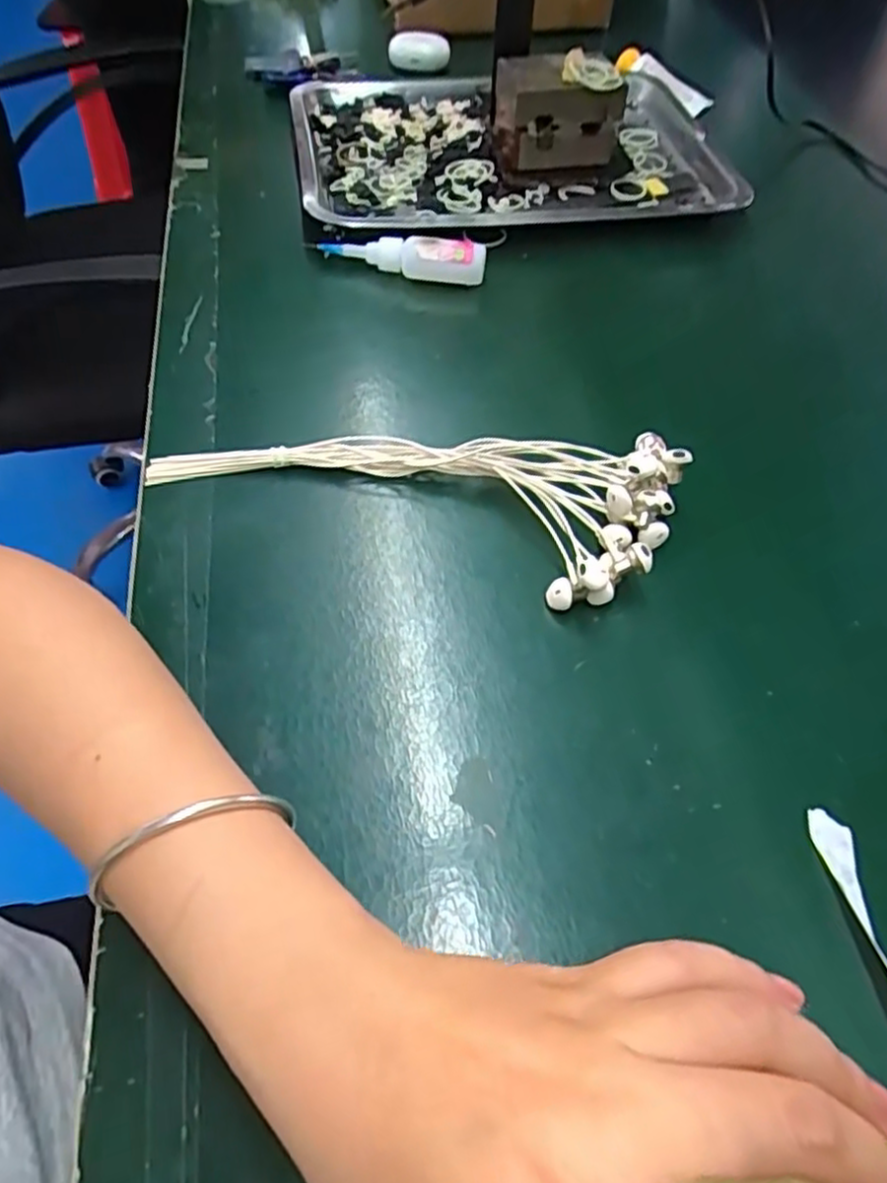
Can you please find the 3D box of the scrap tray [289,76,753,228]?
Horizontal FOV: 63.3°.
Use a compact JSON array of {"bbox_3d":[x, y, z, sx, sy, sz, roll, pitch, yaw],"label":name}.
[{"bbox_3d":[0.048,-0.388,0.620,0.346,0.030,0.263,-7,55,-7],"label":"scrap tray"}]

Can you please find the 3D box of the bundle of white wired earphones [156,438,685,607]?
[{"bbox_3d":[-0.017,-0.066,0.385,0.275,0.037,0.105,16,55,9],"label":"bundle of white wired earphones"}]

